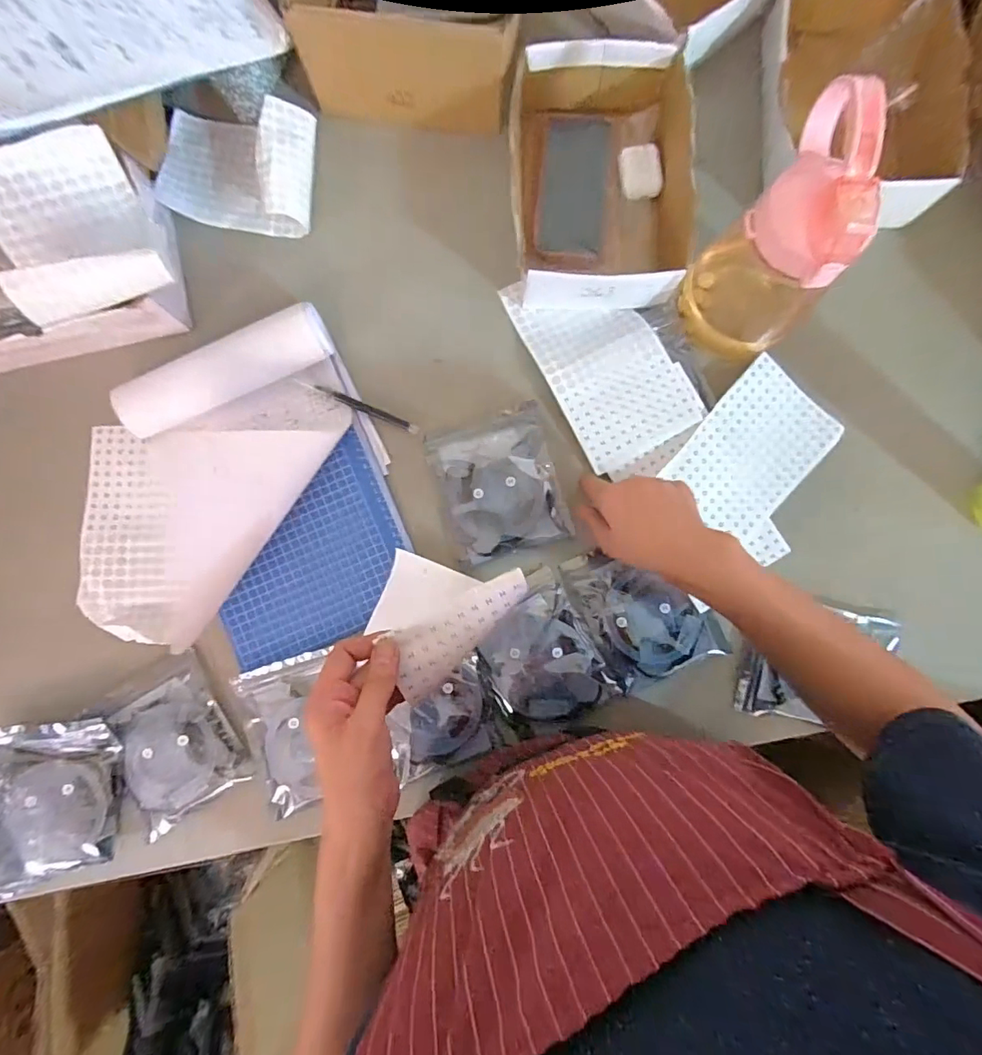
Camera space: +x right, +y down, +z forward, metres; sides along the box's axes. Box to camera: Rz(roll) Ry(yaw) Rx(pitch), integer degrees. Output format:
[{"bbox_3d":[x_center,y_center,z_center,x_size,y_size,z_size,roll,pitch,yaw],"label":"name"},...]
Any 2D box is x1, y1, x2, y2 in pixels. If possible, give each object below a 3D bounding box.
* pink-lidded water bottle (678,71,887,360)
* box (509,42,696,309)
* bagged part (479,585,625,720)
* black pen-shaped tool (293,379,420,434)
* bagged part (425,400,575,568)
[{"bbox_3d":[0.257,-0.242,0.430,0.108,0.192,0.116,-45,87,-4],"label":"pink-lidded water bottle"},{"bbox_3d":[0.112,-0.354,0.510,0.175,0.062,0.246,-2,85,-1],"label":"box"},{"bbox_3d":[0.052,0.136,0.499,0.107,0.008,0.124,-30,86,-4],"label":"bagged part"},{"bbox_3d":[-0.138,-0.129,0.517,0.132,0.012,0.010,23,85,1],"label":"black pen-shaped tool"},{"bbox_3d":[0.009,-0.046,0.516,0.123,0.008,0.145,-15,85,-2],"label":"bagged part"}]

